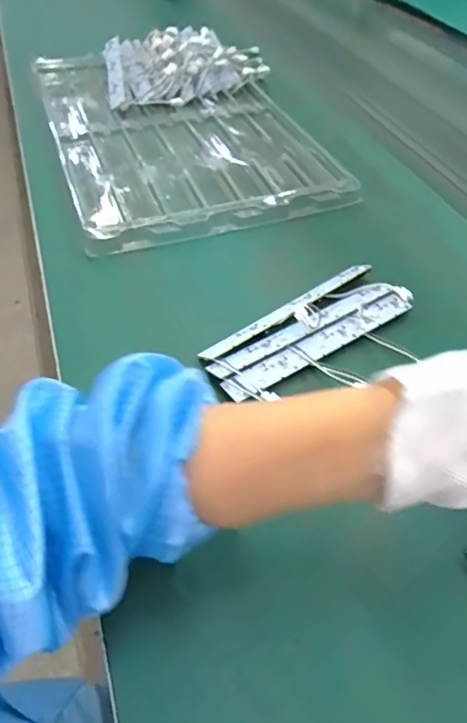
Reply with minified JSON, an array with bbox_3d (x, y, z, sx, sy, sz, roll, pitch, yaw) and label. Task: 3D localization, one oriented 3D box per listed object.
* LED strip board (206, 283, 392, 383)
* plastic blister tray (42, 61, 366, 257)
[{"bbox_3d":[0.063,-0.031,0.460,0.189,0.004,0.022,-26,54,-23],"label":"LED strip board"},{"bbox_3d":[-0.084,-0.325,0.727,0.313,0.031,0.494,-15,50,-13],"label":"plastic blister tray"}]

